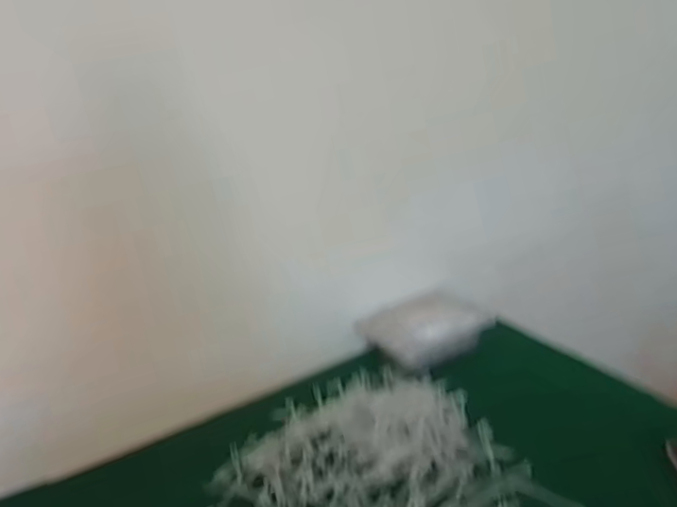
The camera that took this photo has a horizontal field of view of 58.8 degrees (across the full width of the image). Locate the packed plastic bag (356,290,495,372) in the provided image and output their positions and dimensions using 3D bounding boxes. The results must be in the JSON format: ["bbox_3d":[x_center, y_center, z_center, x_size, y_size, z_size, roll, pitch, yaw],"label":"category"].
[{"bbox_3d":[0.139,0.115,0.943,0.168,0.042,0.140,-19,25,-26],"label":"packed plastic bag"}]

